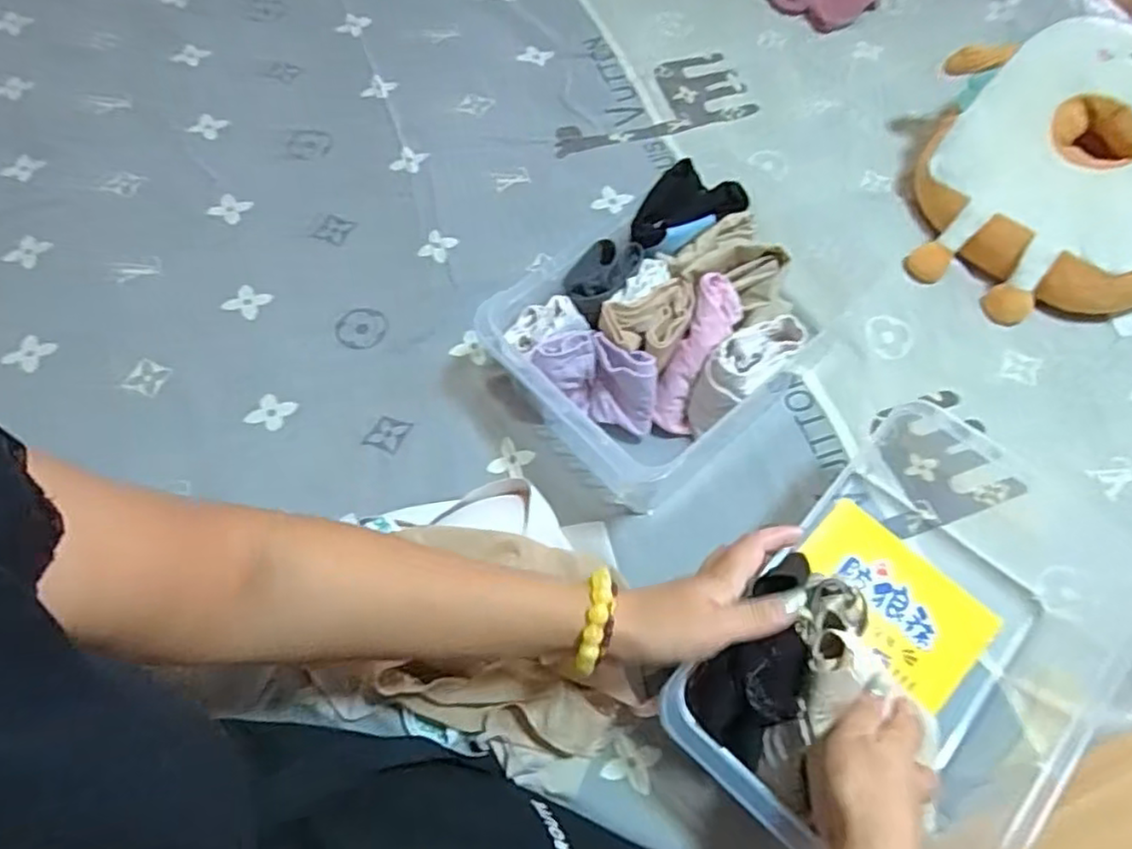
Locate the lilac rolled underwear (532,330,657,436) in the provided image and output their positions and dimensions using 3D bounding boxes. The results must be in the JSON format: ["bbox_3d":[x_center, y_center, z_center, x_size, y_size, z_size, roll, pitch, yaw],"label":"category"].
[{"bbox_3d":[0.030,-0.039,0.651,0.114,0.101,0.054,15,64,6],"label":"lilac rolled underwear"}]

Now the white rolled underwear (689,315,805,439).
[{"bbox_3d":[0.159,-0.041,0.638,0.105,0.110,0.051,-37,70,-18],"label":"white rolled underwear"}]

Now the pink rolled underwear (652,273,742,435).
[{"bbox_3d":[0.121,-0.063,0.643,0.043,0.045,0.151,24,106,11],"label":"pink rolled underwear"}]

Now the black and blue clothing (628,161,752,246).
[{"bbox_3d":[0.114,-0.221,0.668,0.119,0.021,0.066,-23,66,-13],"label":"black and blue clothing"}]

